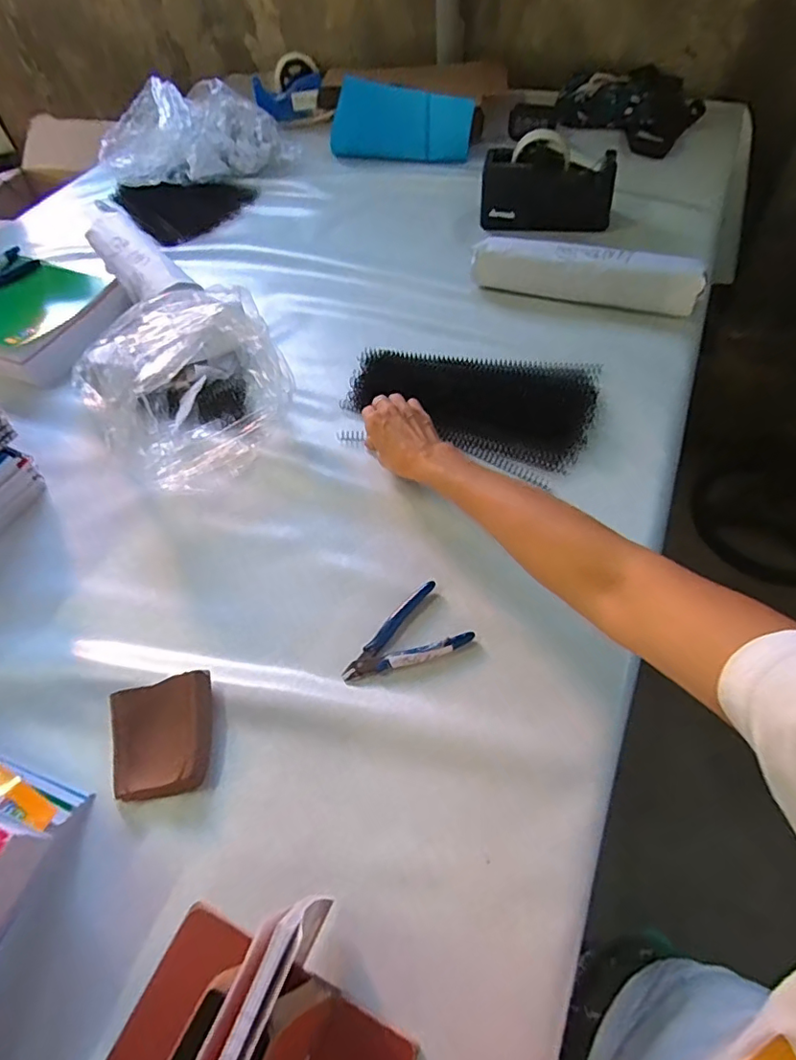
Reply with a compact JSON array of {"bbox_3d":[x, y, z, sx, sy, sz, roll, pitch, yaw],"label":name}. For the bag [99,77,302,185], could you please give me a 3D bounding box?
[{"bbox_3d":[-0.405,-0.782,1.050,0.357,0.134,0.194,-28,56,-14],"label":"bag"}]

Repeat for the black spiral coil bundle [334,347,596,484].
[{"bbox_3d":[0.082,-0.155,0.653,0.297,0.040,0.174,16,59,12],"label":"black spiral coil bundle"}]

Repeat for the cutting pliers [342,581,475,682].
[{"bbox_3d":[0.003,0.102,0.488,0.116,0.013,0.071,-31,57,-16],"label":"cutting pliers"}]

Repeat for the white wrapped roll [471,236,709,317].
[{"bbox_3d":[0.254,-0.350,0.733,0.303,0.064,0.056,16,57,17],"label":"white wrapped roll"}]

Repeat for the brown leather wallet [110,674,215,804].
[{"bbox_3d":[-0.204,0.176,0.453,0.087,0.029,0.092,-9,53,-1],"label":"brown leather wallet"}]

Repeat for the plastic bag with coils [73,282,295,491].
[{"bbox_3d":[-0.250,-0.197,0.646,0.211,0.121,0.282,-24,55,-11],"label":"plastic bag with coils"}]

